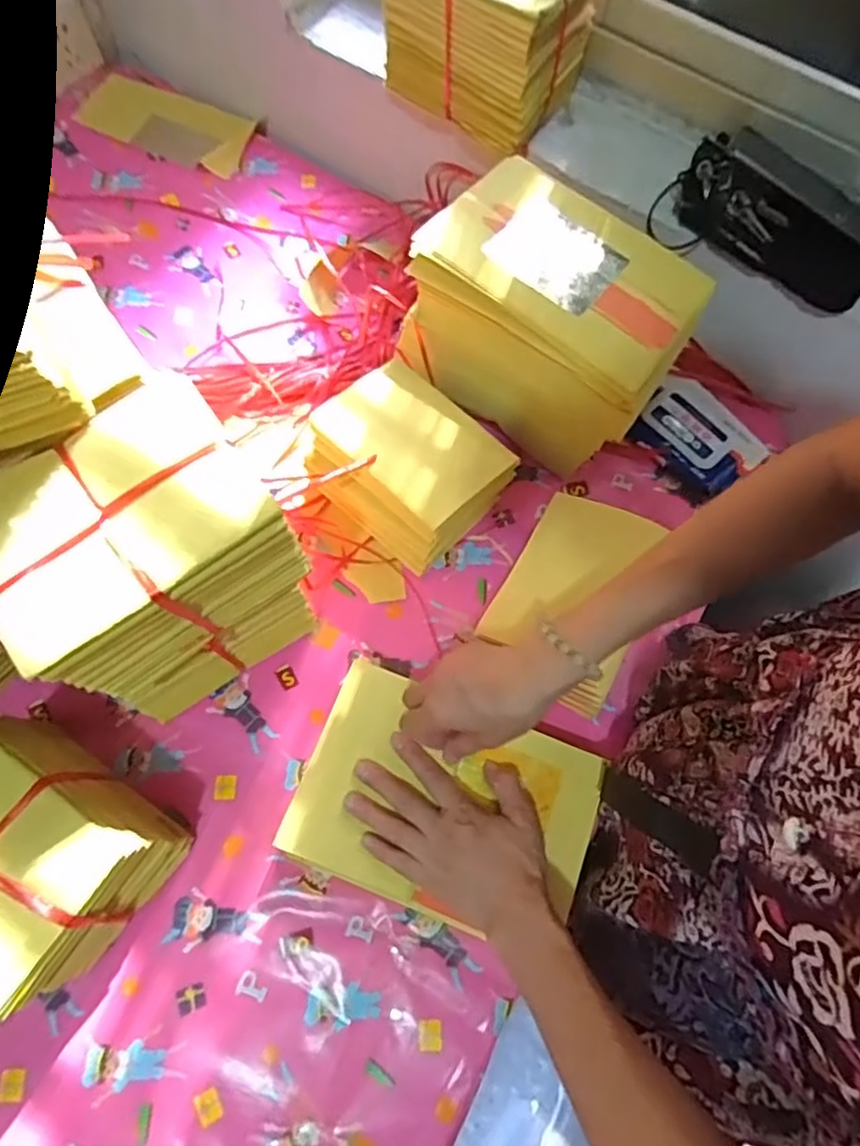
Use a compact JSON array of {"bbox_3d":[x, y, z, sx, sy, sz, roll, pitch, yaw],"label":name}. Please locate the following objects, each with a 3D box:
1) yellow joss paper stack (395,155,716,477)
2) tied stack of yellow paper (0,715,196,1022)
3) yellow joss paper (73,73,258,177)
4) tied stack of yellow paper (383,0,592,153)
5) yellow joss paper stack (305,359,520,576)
[{"bbox_3d":[0.120,-0.248,0.628,0.239,0.163,0.168,34,70,11],"label":"yellow joss paper stack"},{"bbox_3d":[-0.295,0.203,0.465,0.158,0.138,0.124,33,70,11],"label":"tied stack of yellow paper"},{"bbox_3d":[-0.342,-0.597,0.836,0.221,0.029,0.121,24,67,2],"label":"yellow joss paper"},{"bbox_3d":[0.058,-0.534,0.597,0.176,0.150,0.130,34,70,12],"label":"tied stack of yellow paper"},{"bbox_3d":[-0.017,-0.102,0.614,0.165,0.112,0.131,36,70,12],"label":"yellow joss paper stack"}]

